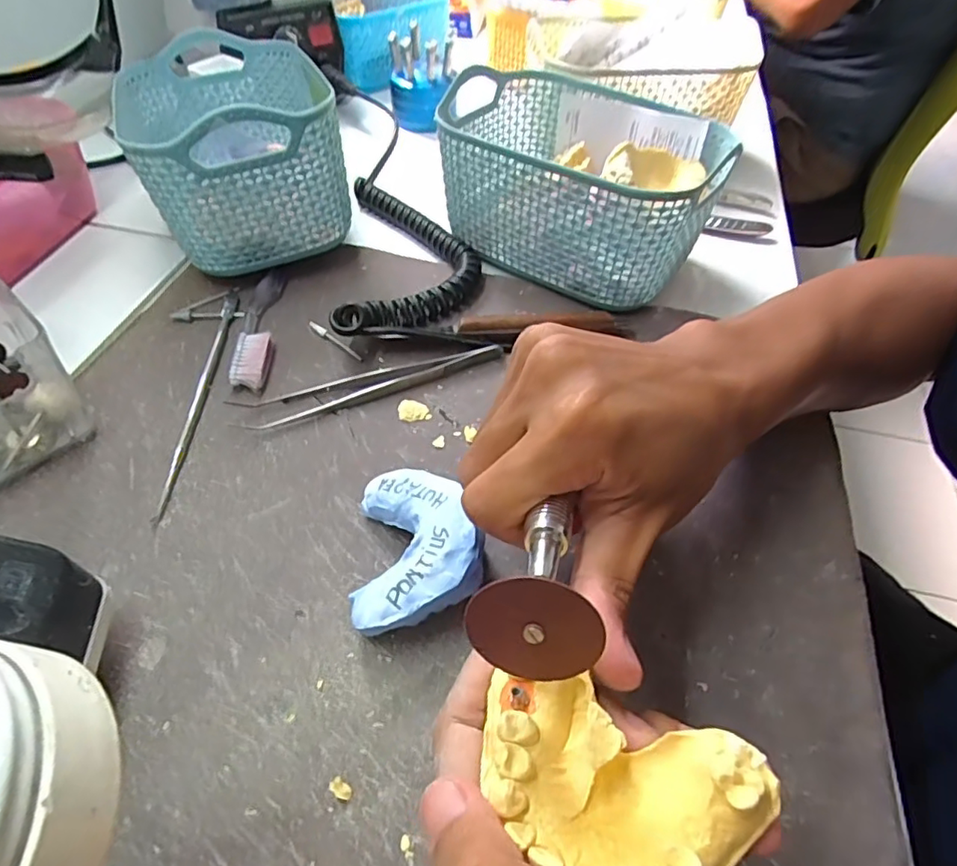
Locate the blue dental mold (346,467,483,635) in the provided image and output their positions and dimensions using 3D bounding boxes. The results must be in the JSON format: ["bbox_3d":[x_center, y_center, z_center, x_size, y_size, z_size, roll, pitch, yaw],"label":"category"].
[{"bbox_3d":[-0.024,0.046,0.234,0.049,0.034,0.068,0,52,-3],"label":"blue dental mold"}]

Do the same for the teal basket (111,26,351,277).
[{"bbox_3d":[-0.159,-0.191,0.379,0.111,0.097,0.190,-17,54,-15],"label":"teal basket"}]

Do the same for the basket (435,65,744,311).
[{"bbox_3d":[0.063,-0.160,0.375,0.161,0.081,0.122,28,56,18],"label":"basket"}]

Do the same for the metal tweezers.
[{"bbox_3d":[-0.053,-0.025,0.307,0.139,0.006,0.018,-15,54,-14],"label":"metal tweezers"}]

